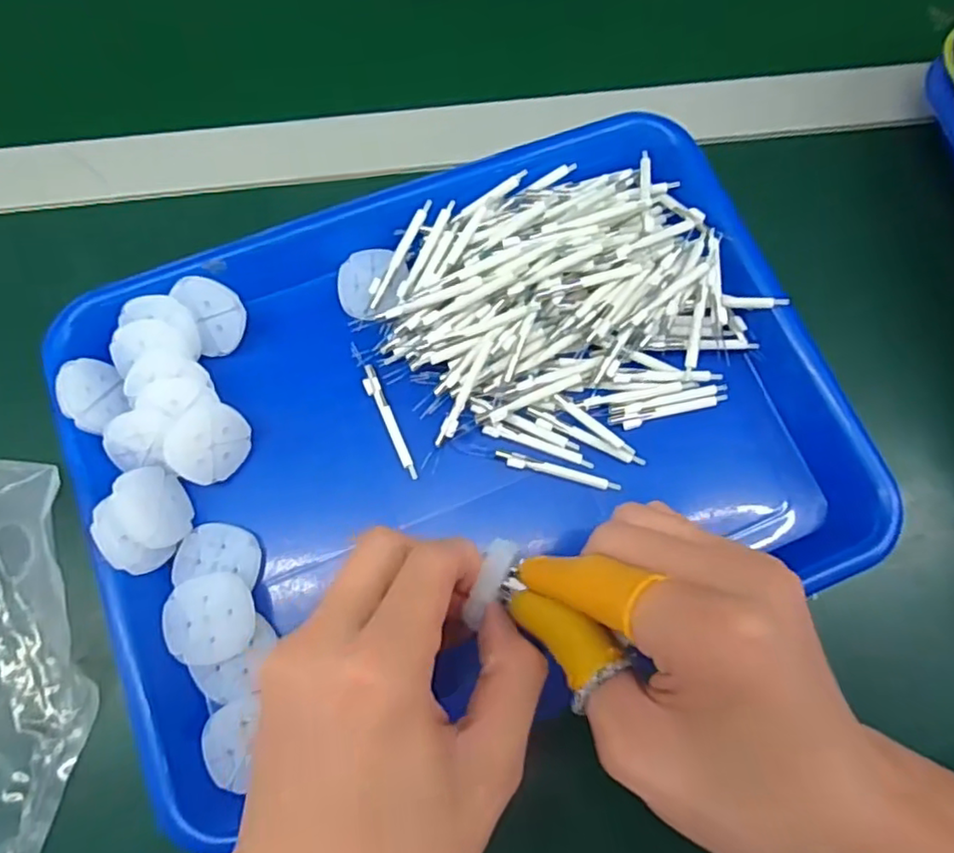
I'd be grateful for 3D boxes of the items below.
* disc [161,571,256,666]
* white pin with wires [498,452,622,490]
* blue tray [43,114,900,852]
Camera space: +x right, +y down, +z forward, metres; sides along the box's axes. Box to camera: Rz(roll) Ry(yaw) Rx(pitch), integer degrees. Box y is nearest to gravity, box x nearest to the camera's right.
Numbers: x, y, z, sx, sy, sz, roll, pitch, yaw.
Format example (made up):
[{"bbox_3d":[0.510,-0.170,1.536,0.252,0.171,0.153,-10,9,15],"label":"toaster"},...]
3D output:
[{"bbox_3d":[-0.112,0.080,0.266,0.033,0.010,0.035,1,74,-2],"label":"disc"},{"bbox_3d":[0.038,0.021,0.295,0.058,0.004,0.007,12,74,1],"label":"white pin with wires"},{"bbox_3d":[-0.005,-0.005,0.290,0.321,0.034,0.232,-18,76,-7],"label":"blue tray"}]

